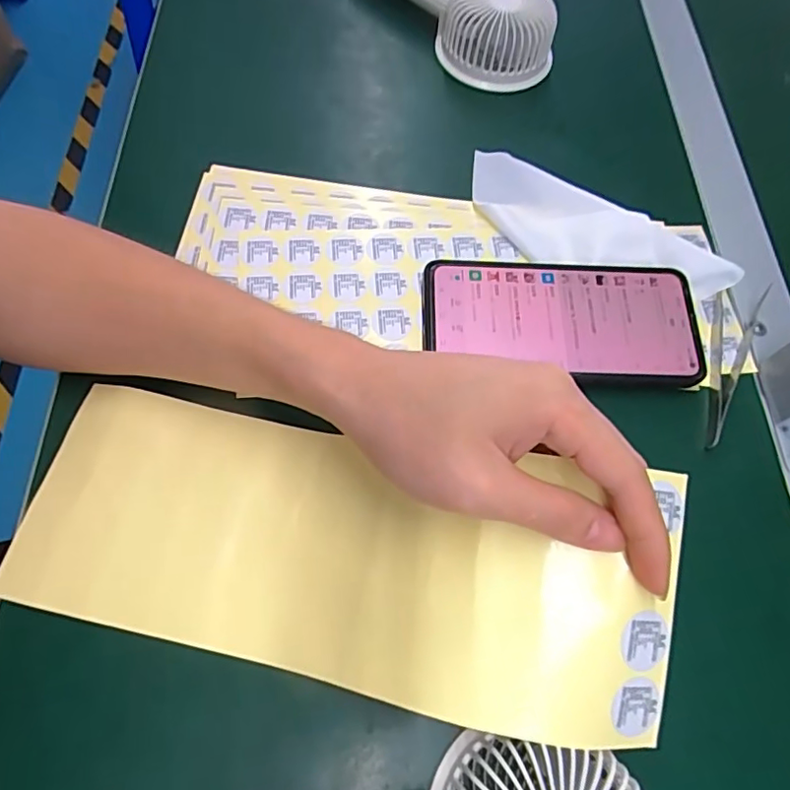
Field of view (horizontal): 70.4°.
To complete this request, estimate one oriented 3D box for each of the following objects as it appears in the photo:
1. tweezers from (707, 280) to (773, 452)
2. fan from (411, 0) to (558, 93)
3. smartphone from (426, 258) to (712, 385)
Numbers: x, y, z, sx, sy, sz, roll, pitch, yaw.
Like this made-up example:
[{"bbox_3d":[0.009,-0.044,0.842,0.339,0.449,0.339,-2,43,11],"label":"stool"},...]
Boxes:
[{"bbox_3d":[0.197,-0.020,0.332,0.025,0.011,0.115,23,63,9],"label":"tweezers"},{"bbox_3d":[0.044,-0.306,0.438,0.076,0.048,0.181,-32,64,-16],"label":"fan"},{"bbox_3d":[0.097,-0.044,0.327,0.158,0.011,0.076,3,62,-1],"label":"smartphone"}]

